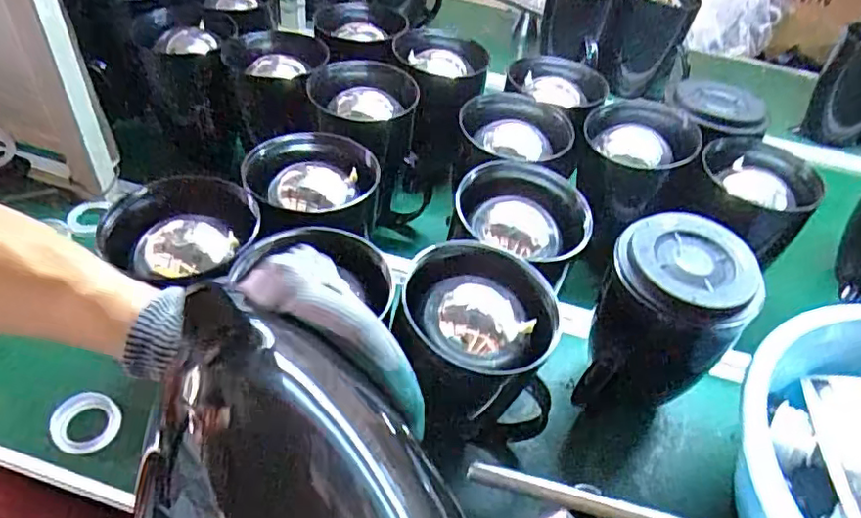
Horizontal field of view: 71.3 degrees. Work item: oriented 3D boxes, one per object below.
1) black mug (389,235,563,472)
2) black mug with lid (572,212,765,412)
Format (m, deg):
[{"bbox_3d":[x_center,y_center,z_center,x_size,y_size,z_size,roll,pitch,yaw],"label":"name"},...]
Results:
[{"bbox_3d":[0.038,0.096,0.537,0.108,0.184,0.125,-15,48,-22],"label":"black mug"},{"bbox_3d":[0.210,0.073,0.563,0.130,0.183,0.137,7,44,0],"label":"black mug with lid"}]

